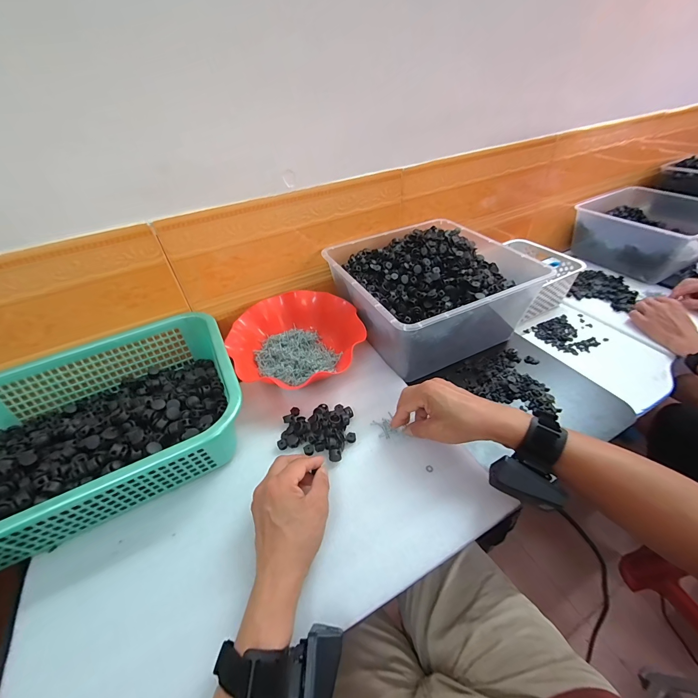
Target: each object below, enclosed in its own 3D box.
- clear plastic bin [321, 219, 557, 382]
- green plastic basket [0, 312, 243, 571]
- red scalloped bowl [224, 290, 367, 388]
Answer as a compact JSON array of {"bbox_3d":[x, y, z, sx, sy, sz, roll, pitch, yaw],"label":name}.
[{"bbox_3d":[0.143,-0.104,0.612,0.295,0.145,0.299,-21,44,-17],"label":"clear plastic bin"},{"bbox_3d":[-0.352,0.103,0.447,0.388,0.107,0.303,-23,46,-19],"label":"green plastic basket"},{"bbox_3d":[-0.092,-0.009,0.572,0.226,0.081,0.198,-19,44,-15],"label":"red scalloped bowl"}]

